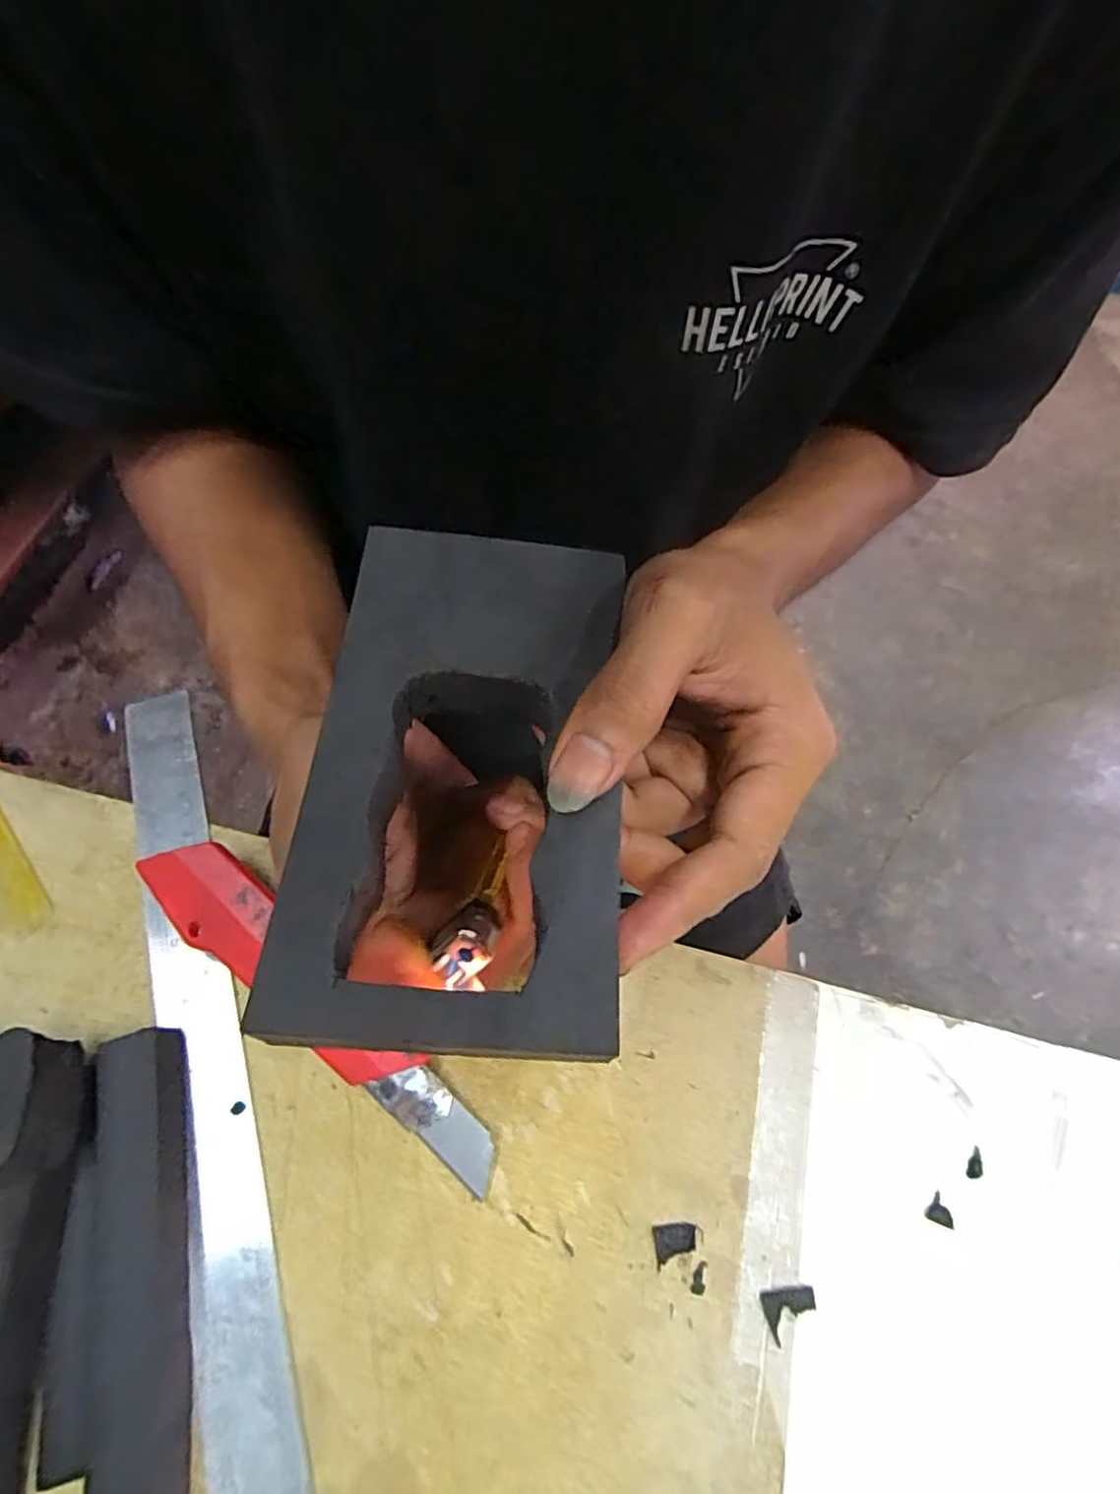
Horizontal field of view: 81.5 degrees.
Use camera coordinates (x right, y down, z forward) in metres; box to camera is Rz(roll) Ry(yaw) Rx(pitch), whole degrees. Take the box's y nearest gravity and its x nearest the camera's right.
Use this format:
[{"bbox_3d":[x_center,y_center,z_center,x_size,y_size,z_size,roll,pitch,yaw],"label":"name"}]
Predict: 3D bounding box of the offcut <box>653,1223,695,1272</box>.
[{"bbox_3d":[0.039,0.169,0.220,0.014,0.004,0.011,-5,64,-1],"label":"offcut"}]

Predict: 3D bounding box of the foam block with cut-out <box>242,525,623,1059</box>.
[{"bbox_3d":[-0.023,0.002,0.172,0.077,0.013,0.142,2,64,2],"label":"foam block with cut-out"}]

